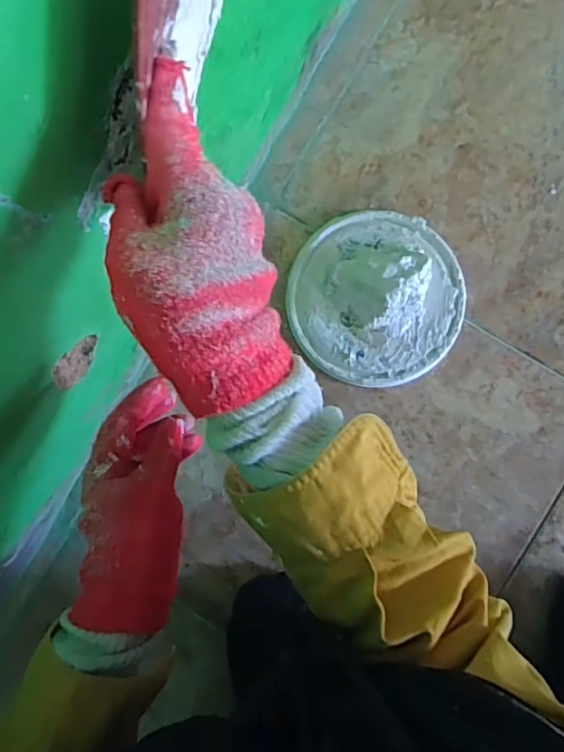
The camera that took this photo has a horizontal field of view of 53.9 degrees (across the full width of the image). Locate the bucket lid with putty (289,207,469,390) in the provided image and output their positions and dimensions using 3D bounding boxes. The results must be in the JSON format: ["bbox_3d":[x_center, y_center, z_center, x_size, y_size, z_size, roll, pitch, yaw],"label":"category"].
[{"bbox_3d":[0.093,-0.079,0.545,0.170,0.058,0.171,0,88,4],"label":"bucket lid with putty"}]

